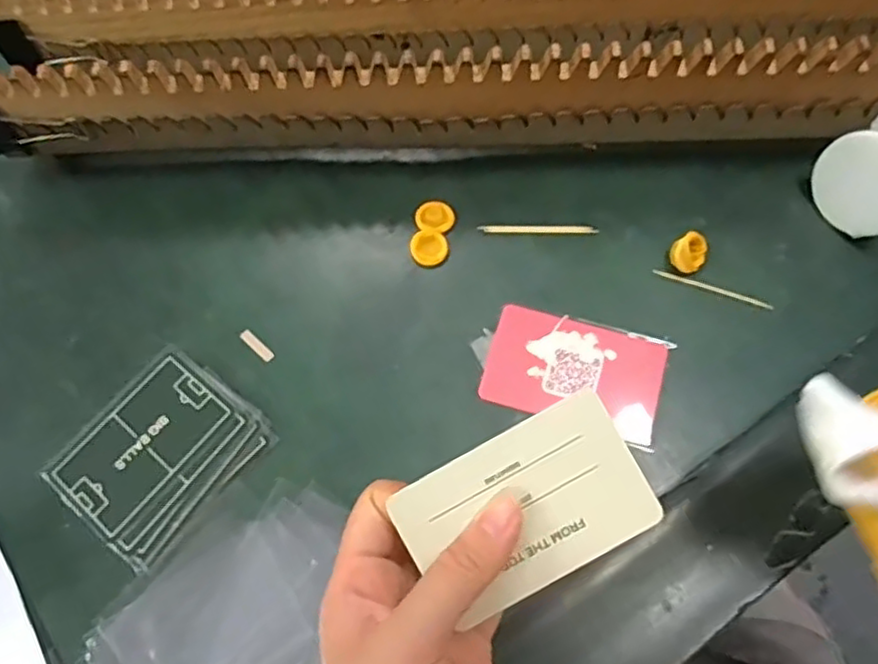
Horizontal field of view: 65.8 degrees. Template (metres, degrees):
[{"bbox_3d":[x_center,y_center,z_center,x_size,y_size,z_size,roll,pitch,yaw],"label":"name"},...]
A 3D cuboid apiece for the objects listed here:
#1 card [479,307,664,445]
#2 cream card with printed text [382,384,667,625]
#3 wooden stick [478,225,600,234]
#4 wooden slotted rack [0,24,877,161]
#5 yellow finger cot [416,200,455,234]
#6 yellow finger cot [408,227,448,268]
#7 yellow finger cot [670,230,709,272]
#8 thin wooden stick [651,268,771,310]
[{"bbox_3d":[0.069,0.020,0.346,0.086,0.006,0.053,15,73,7],"label":"card"},{"bbox_3d":[0.031,0.062,0.239,0.082,0.006,0.054,-29,88,-1],"label":"cream card with printed text"},{"bbox_3d":[0.055,-0.057,0.375,0.064,0.004,0.005,3,68,4],"label":"wooden stick"},{"bbox_3d":[0.041,-0.135,0.364,0.559,0.078,0.063,0,68,3],"label":"wooden slotted rack"},{"bbox_3d":[-0.002,-0.066,0.379,0.021,0.004,0.019,7,69,6],"label":"yellow finger cot"},{"bbox_3d":[-0.005,-0.047,0.372,0.021,0.004,0.022,-1,68,3],"label":"yellow finger cot"},{"bbox_3d":[0.133,-0.042,0.359,0.018,0.012,0.023,31,73,14],"label":"yellow finger cot"},{"bbox_3d":[0.144,-0.024,0.356,0.061,0.004,0.005,20,71,11],"label":"thin wooden stick"}]

